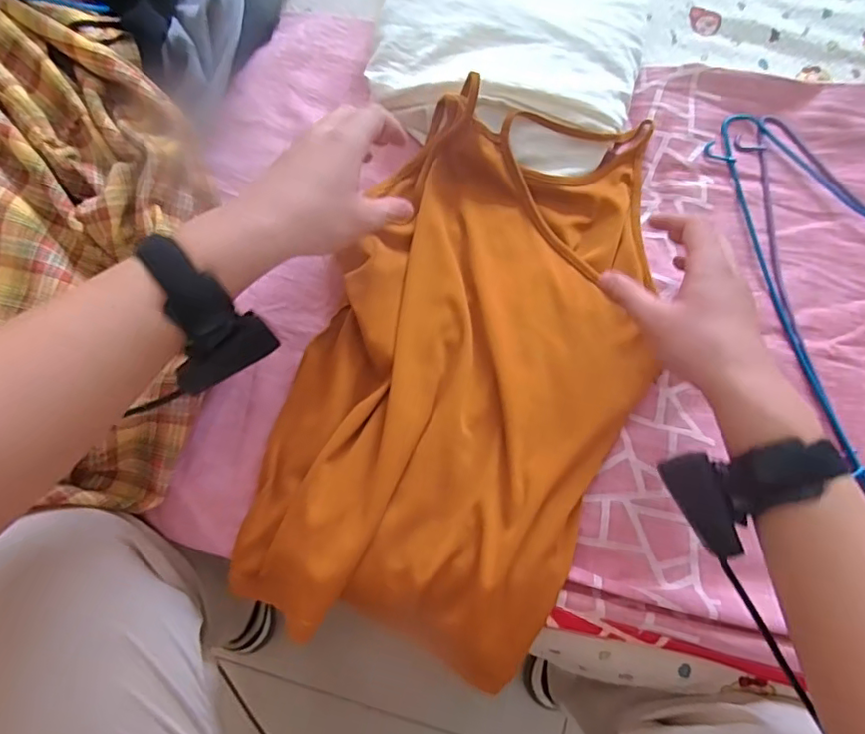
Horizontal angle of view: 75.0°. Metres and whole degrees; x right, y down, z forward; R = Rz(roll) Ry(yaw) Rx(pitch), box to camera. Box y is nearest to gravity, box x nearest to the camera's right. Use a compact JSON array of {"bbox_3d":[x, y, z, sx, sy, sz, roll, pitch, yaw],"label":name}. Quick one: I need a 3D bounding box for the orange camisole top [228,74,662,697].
[{"bbox_3d":[0.039,-0.011,0.482,0.258,0.037,0.479,21,74,4],"label":"orange camisole top"}]

